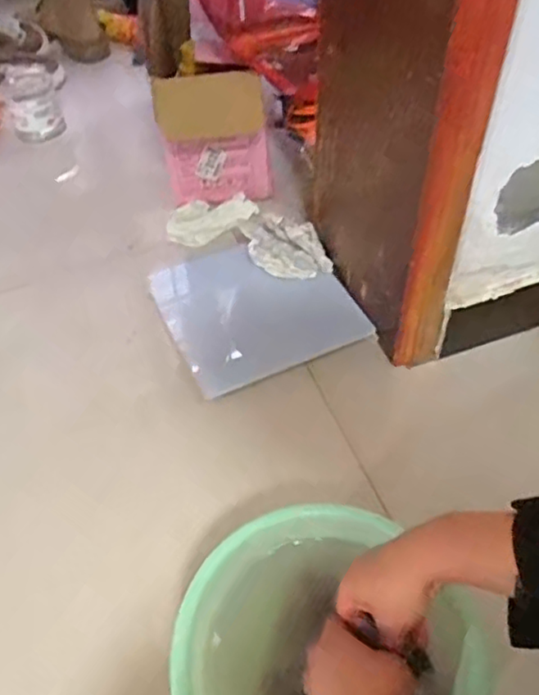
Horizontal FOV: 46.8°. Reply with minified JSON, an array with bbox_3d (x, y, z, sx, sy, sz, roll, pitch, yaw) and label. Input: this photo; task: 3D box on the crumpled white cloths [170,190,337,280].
[{"bbox_3d":[-0.028,-0.184,0.976,0.283,0.056,0.131,26,57,23],"label":"crumpled white cloths"}]

